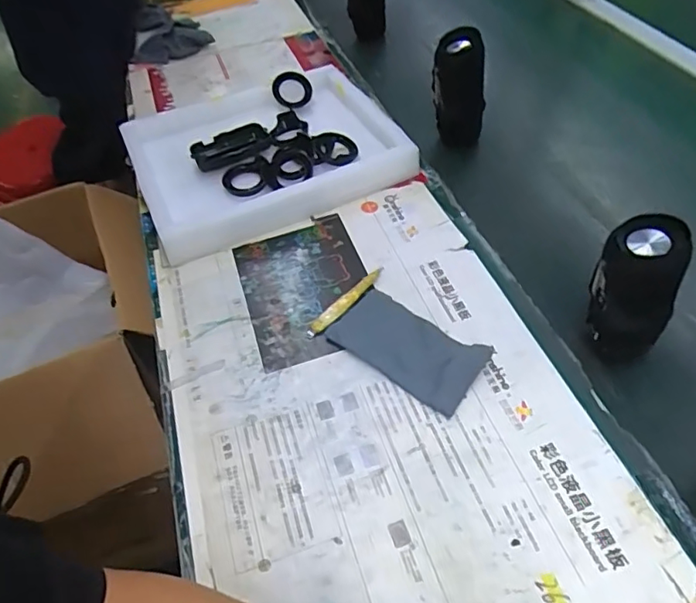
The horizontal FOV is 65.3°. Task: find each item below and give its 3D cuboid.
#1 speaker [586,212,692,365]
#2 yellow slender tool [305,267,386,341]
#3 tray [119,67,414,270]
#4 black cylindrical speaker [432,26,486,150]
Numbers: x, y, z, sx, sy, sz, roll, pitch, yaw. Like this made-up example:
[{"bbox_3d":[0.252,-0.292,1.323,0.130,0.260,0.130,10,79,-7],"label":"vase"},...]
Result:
[{"bbox_3d":[0.260,-0.010,0.497,0.047,0.132,0.057,-13,49,-7],"label":"speaker"},{"bbox_3d":[-0.001,-0.001,0.609,0.016,0.010,0.121,35,60,30],"label":"yellow slender tool"},{"bbox_3d":[-0.126,-0.223,0.773,0.343,0.041,0.289,-22,50,-14],"label":"tray"},{"bbox_3d":[0.154,-0.287,0.757,0.069,0.157,0.065,2,49,7],"label":"black cylindrical speaker"}]

